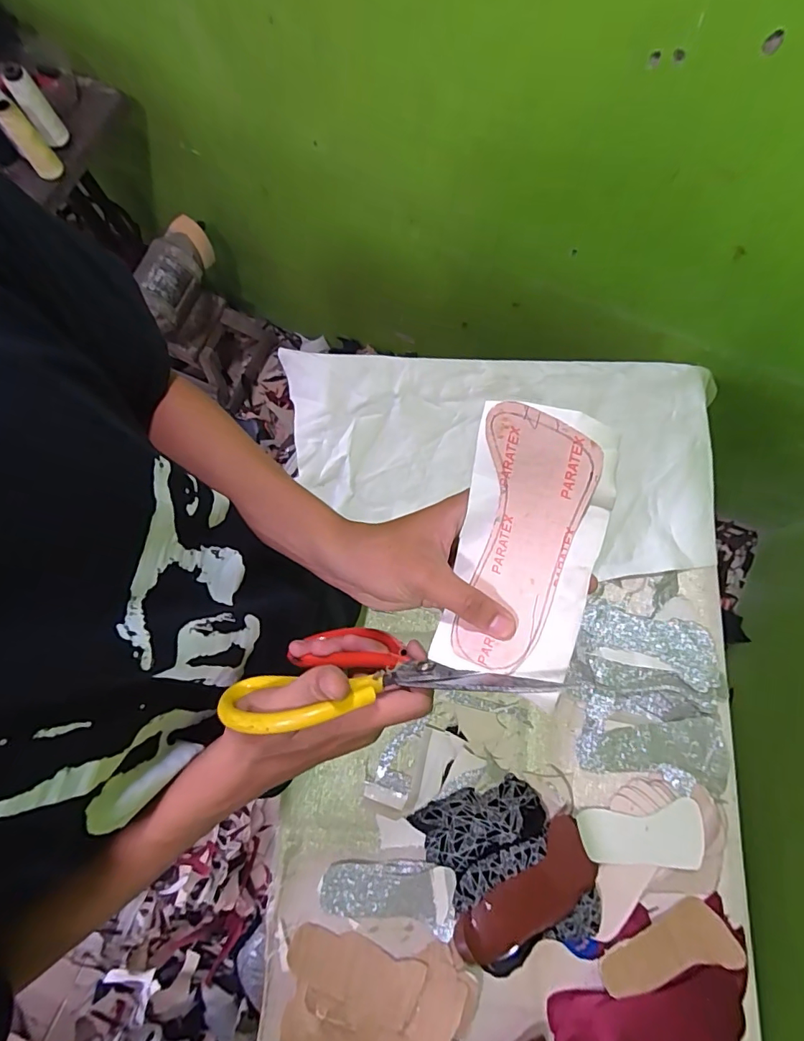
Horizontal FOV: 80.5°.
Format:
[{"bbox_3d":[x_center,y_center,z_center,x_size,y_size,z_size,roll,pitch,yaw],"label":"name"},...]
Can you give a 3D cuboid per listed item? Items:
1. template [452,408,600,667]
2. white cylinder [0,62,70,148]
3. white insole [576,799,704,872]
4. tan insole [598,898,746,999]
[{"bbox_3d":[0.074,0.012,0.293,0.066,0.026,0.154,12,87,3],"label":"template"},{"bbox_3d":[-0.638,-0.720,0.834,0.043,0.123,0.038,-29,79,-6],"label":"white cylinder"},{"bbox_3d":[0.304,0.402,0.599,0.153,0.018,0.071,-7,63,2],"label":"white insole"},{"bbox_3d":[0.326,0.525,0.580,0.166,0.018,0.065,-11,78,-2],"label":"tan insole"}]

